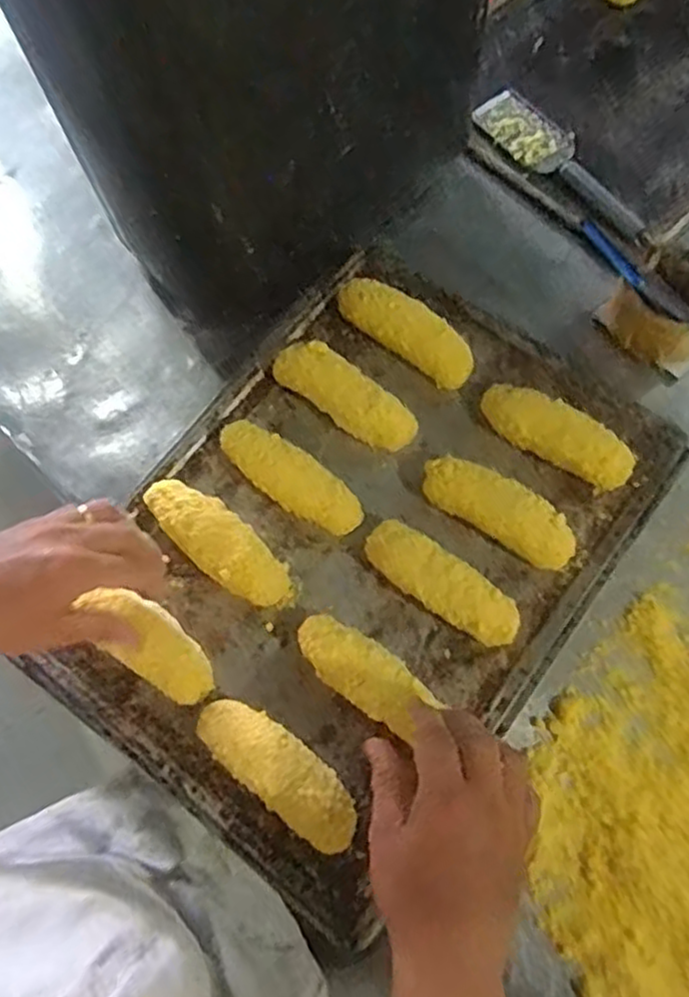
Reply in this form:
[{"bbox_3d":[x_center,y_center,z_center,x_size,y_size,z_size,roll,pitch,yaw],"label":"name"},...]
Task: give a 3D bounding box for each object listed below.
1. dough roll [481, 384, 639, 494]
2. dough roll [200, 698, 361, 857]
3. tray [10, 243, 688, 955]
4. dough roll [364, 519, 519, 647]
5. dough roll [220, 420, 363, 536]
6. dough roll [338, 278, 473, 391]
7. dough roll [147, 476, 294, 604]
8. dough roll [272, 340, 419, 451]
[{"bbox_3d":[0.171,-0.051,0.573,0.127,0.037,0.037,32,74,13],"label":"dough roll"},{"bbox_3d":[-0.044,0.185,0.486,0.125,0.038,0.044,36,75,14],"label":"dough roll"},{"bbox_3d":[0.013,0.028,0.550,0.334,0.049,0.463,36,75,14],"label":"tray"},{"bbox_3d":[0.072,0.064,0.530,0.125,0.036,0.041,35,75,14],"label":"dough roll"},{"bbox_3d":[-0.046,-0.016,0.567,0.132,0.034,0.042,35,75,14],"label":"dough roll"},{"bbox_3d":[0.054,-0.144,0.608,0.129,0.031,0.039,35,74,0],"label":"dough roll"},{"bbox_3d":[-0.099,0.033,0.548,0.045,0.040,0.129,-44,73,-13],"label":"dough roll"},{"bbox_3d":[-0.001,-0.085,0.595,0.130,0.039,0.044,36,75,14],"label":"dough roll"}]

